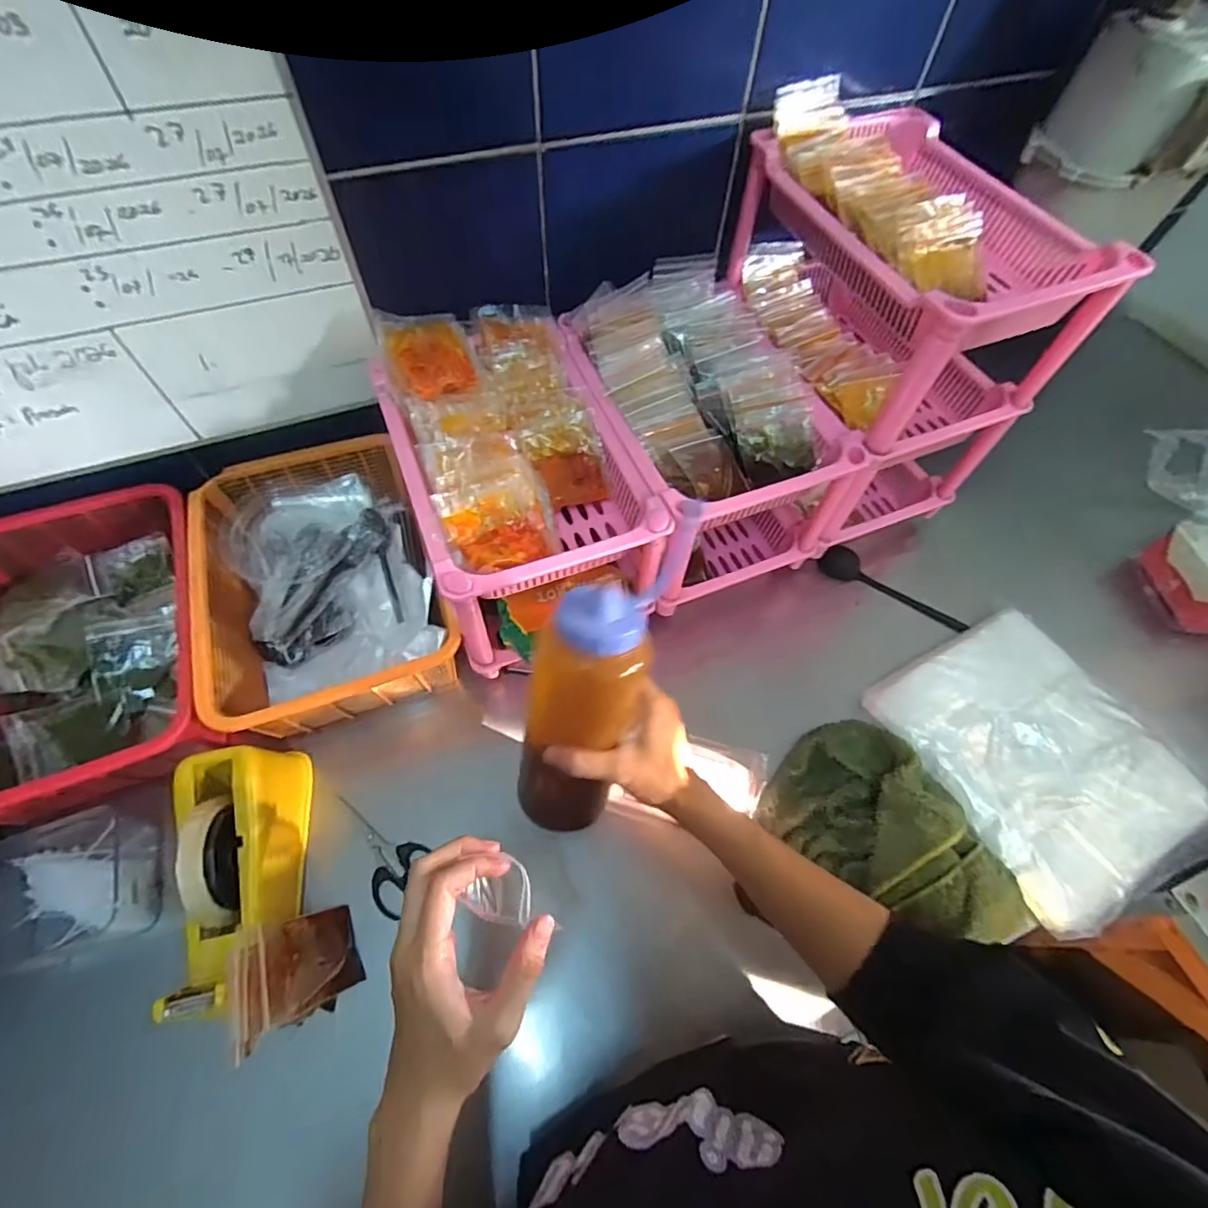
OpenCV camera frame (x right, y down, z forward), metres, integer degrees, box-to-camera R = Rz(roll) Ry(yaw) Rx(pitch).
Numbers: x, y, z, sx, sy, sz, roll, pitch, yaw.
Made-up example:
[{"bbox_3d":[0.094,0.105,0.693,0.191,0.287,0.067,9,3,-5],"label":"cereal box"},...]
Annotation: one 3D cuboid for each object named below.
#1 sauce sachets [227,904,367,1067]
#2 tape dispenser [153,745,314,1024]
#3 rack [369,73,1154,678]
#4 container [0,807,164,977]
[{"bbox_3d":[-0.237,0.281,0.429,0.014,0.102,0.072,-31,69,16],"label":"sauce sachets"},{"bbox_3d":[-0.292,0.214,0.450,0.066,0.120,0.183,-12,61,-9],"label":"tape dispenser"},{"bbox_3d":[0.095,-0.210,0.578,0.591,0.333,0.301,-20,63,-14],"label":"rack"},{"bbox_3d":[-0.441,0.237,0.468,0.110,0.070,0.101,-15,62,-11],"label":"container"}]

